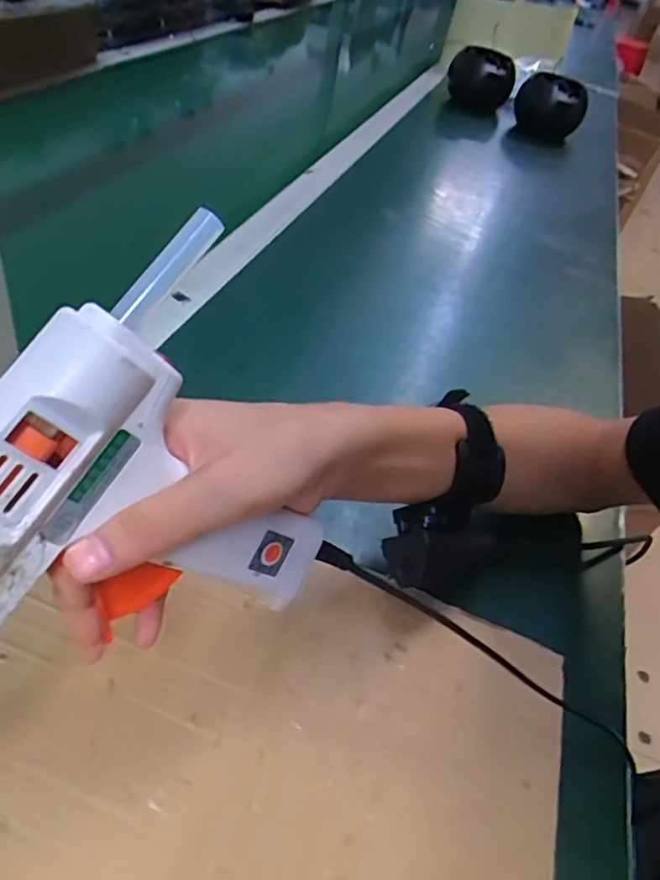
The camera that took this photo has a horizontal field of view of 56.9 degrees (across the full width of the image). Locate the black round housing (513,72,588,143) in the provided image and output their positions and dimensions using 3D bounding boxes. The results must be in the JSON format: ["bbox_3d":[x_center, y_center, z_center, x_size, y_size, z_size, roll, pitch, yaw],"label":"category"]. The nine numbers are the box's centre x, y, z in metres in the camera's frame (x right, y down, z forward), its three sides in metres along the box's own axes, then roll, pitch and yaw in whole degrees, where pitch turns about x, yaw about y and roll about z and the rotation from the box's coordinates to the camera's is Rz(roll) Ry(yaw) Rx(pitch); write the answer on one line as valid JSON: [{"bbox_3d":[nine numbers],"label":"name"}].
[{"bbox_3d":[0.421,-0.635,1.166,0.133,0.097,0.109,22,44,7],"label":"black round housing"}]

